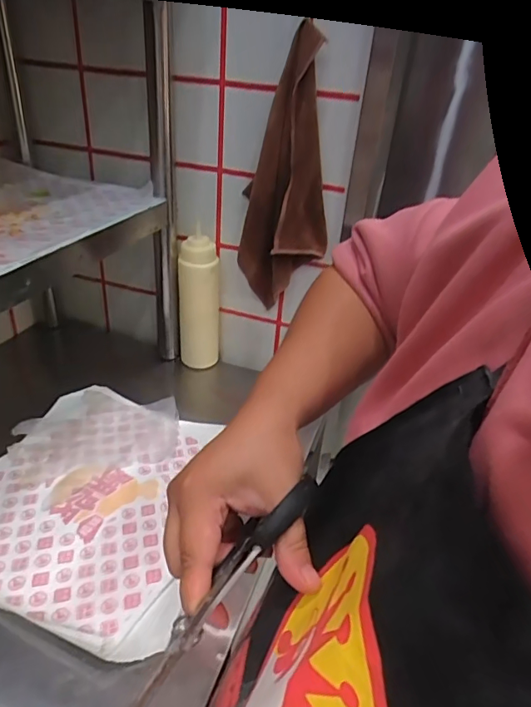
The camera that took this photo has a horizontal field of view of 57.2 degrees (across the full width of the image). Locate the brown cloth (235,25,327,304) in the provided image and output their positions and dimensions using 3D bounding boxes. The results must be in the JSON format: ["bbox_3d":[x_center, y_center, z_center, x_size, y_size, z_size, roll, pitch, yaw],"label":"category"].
[{"bbox_3d":[0.031,-0.242,0.698,0.117,0.358,0.052,14,36,14],"label":"brown cloth"}]

